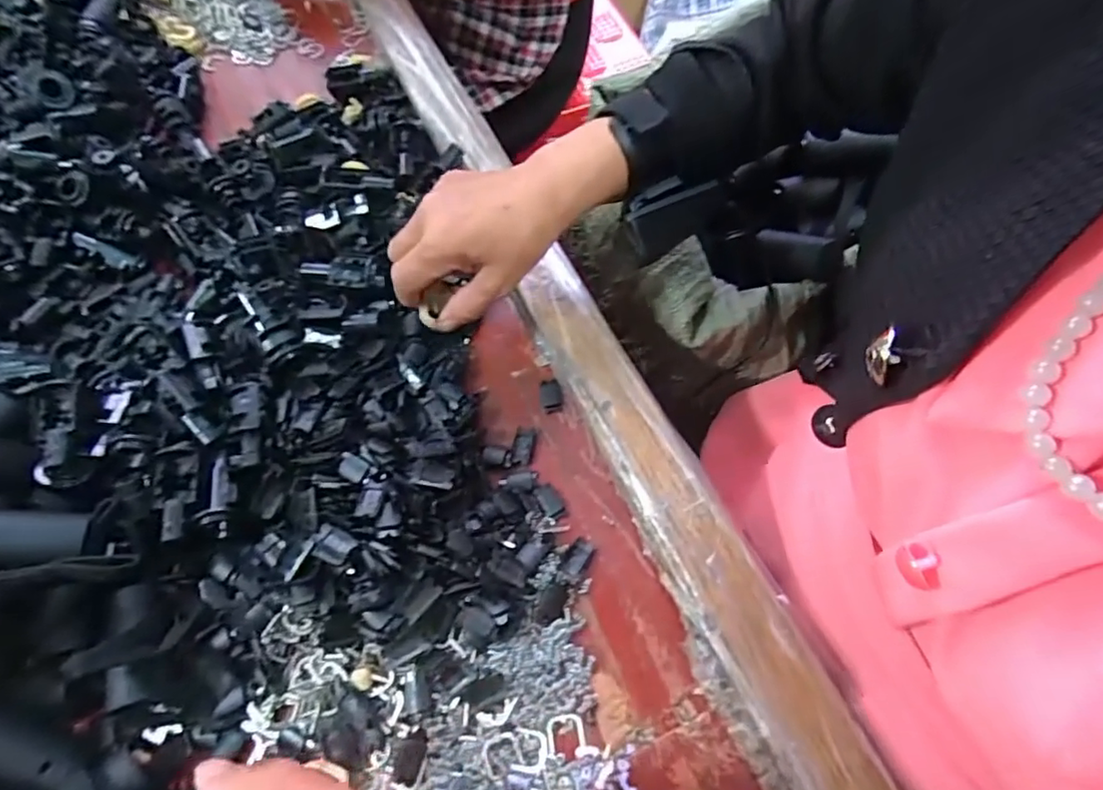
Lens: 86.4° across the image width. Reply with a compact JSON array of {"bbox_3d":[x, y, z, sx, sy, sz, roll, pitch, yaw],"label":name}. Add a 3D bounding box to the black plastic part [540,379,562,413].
[{"bbox_3d":[0.000,0.000,0.392,0.014,0.004,0.023,-6,64,1],"label":"black plastic part"}]

